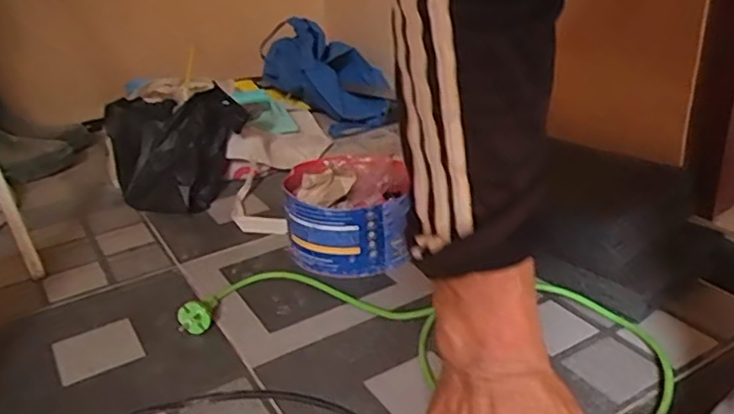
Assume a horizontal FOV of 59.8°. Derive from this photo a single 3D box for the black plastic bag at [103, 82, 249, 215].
[{"bbox_3d":[-0.295,-0.101,1.034,0.222,0.165,0.144,-14,28,-19],"label":"black plastic bag"}]

